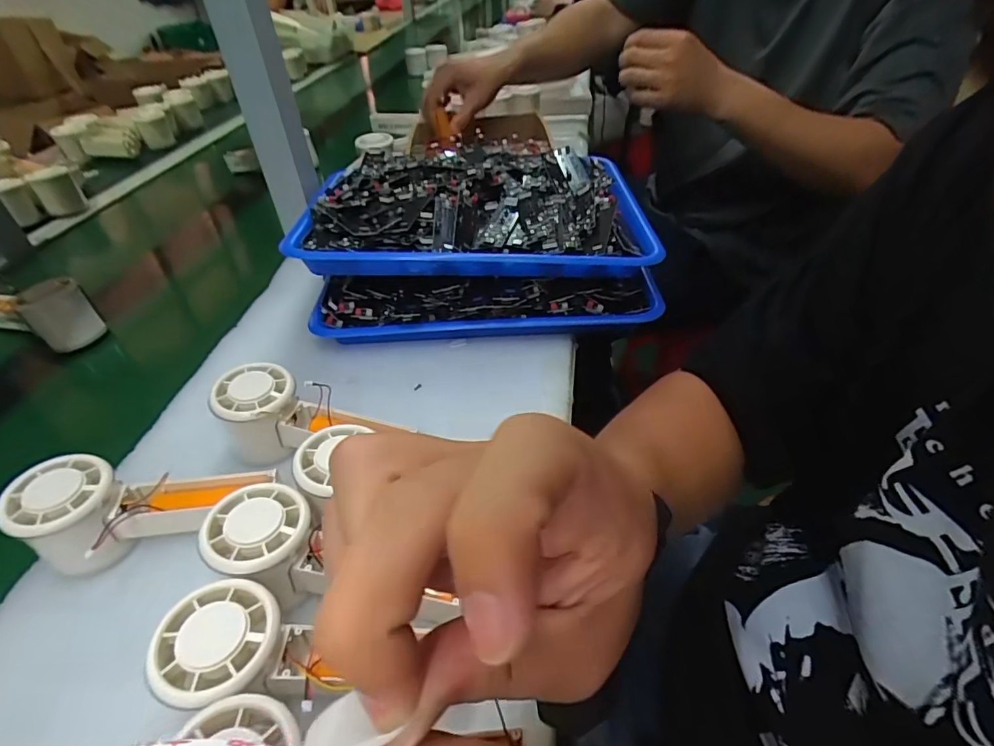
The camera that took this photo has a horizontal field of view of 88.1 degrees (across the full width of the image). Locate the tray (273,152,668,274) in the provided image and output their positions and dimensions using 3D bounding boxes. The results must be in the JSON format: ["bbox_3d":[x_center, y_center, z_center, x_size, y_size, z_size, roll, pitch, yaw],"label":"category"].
[{"bbox_3d":[-0.022,-0.171,0.517,0.328,0.038,0.237,-5,42,-1],"label":"tray"}]

